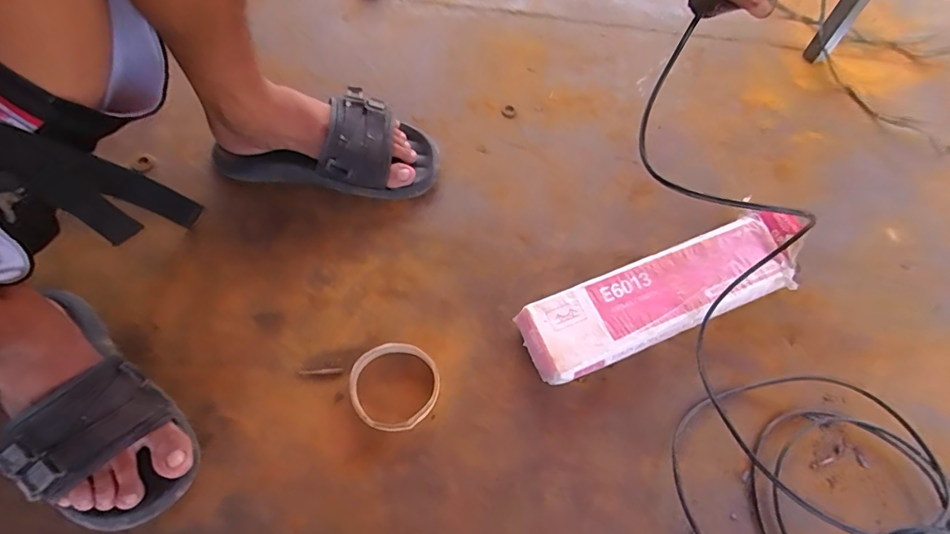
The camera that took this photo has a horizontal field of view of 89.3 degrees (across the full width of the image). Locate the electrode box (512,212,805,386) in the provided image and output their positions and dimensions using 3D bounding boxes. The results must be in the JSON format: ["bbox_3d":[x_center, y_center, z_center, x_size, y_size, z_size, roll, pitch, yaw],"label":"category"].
[{"bbox_3d":[0.209,0.028,0.536,0.326,0.044,0.096,-19,67,-12],"label":"electrode box"}]

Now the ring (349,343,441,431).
[{"bbox_3d":[-0.082,0.122,0.494,0.087,0.020,0.089,1,64,-3],"label":"ring"}]

